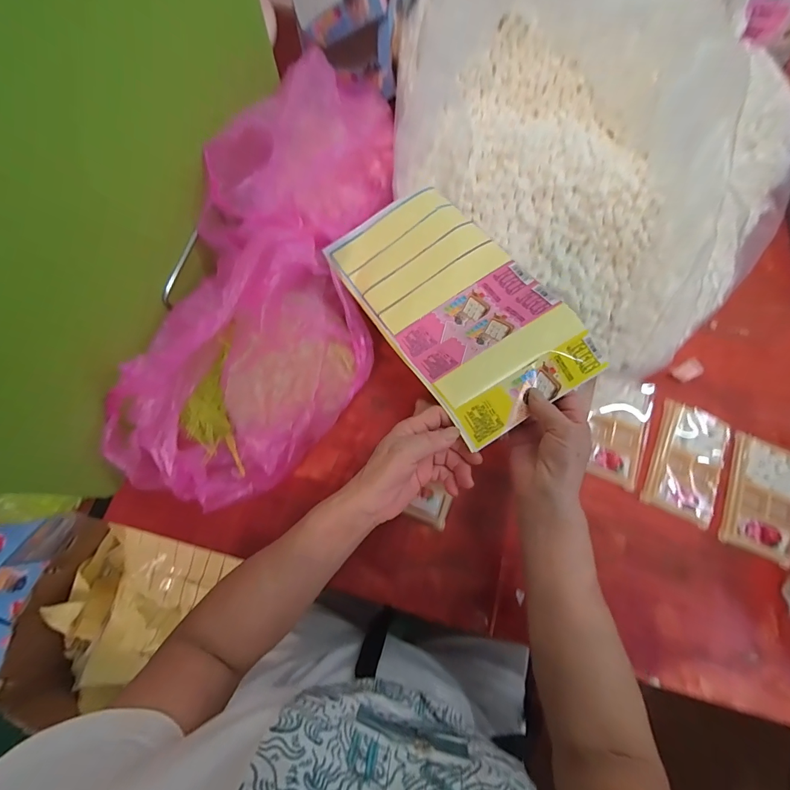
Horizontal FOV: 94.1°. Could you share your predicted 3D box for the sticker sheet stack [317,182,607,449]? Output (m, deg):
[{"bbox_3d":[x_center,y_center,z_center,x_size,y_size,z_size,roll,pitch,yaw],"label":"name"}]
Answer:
[{"bbox_3d":[0.061,-0.114,0.430,0.174,0.023,0.324,-33,64,-4],"label":"sticker sheet stack"}]

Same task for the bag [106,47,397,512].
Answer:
[{"bbox_3d":[-0.137,-0.149,0.445,0.226,0.134,0.550,9,73,2],"label":"bag"}]

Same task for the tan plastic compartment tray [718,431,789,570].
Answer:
[{"bbox_3d":[0.449,0.123,0.442,0.084,0.008,0.139,23,74,6],"label":"tan plastic compartment tray"}]

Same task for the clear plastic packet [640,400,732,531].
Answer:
[{"bbox_3d":[0.365,0.081,0.453,0.081,0.009,0.142,24,75,6],"label":"clear plastic packet"}]

